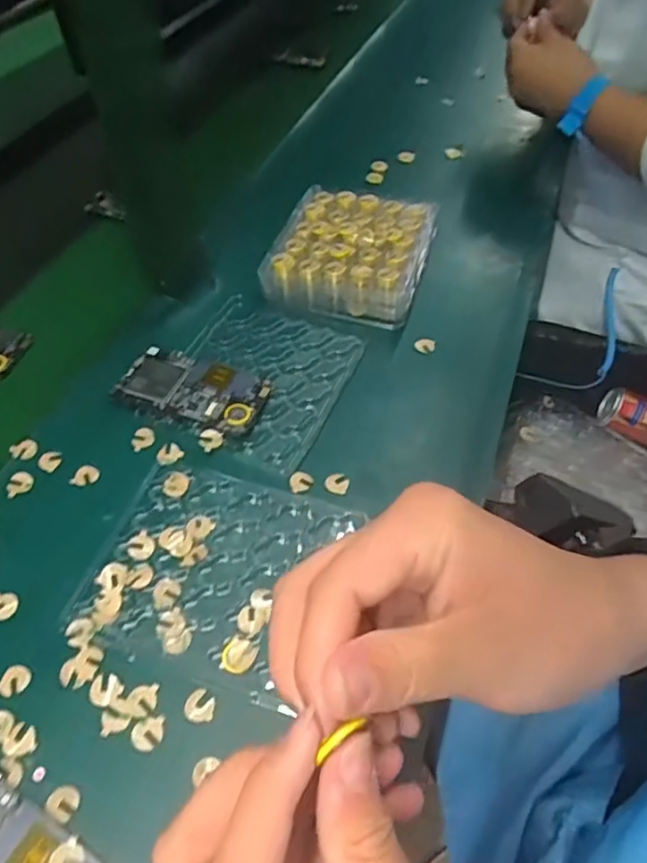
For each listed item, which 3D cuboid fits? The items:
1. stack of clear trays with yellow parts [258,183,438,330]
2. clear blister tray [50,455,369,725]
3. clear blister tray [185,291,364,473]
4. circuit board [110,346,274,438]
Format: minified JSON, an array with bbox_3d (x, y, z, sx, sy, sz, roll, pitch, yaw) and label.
[{"bbox_3d":[0.029,-0.186,0.611,0.147,0.041,0.161,12,53,10],"label":"stack of clear trays with yellow parts"},{"bbox_3d":[-0.076,0.093,0.421,0.155,0.004,0.144,15,54,11],"label":"clear blister tray"},{"bbox_3d":[-0.058,-0.049,0.524,0.147,0.010,0.158,19,55,14],"label":"clear blister tray"},{"bbox_3d":[-0.111,-0.034,0.513,0.125,0.010,0.071,15,54,12],"label":"circuit board"}]

